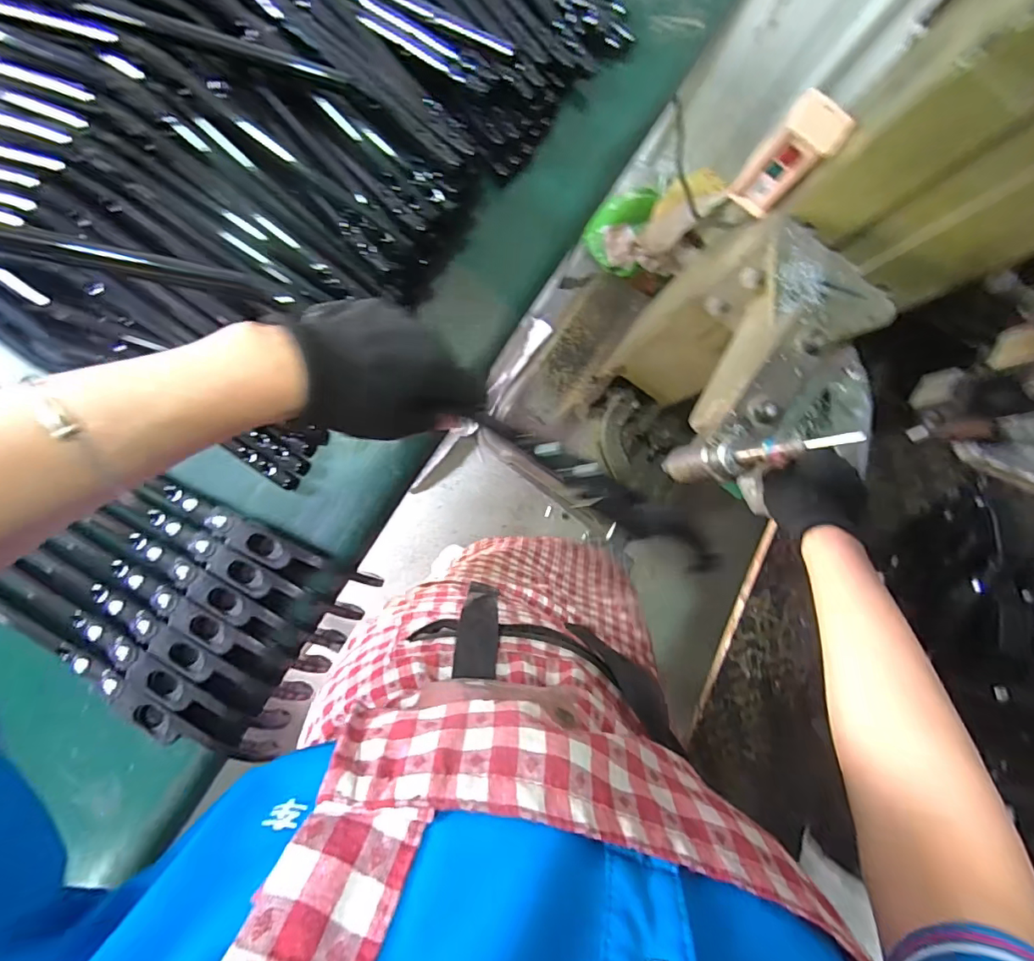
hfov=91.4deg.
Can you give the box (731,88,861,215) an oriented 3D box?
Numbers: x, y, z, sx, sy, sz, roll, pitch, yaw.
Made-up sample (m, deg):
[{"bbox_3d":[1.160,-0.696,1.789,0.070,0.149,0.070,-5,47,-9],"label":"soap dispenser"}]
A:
[{"bbox_3d":[0.269,-0.322,0.506,0.053,0.113,0.040,38,83,-4],"label":"box"}]

